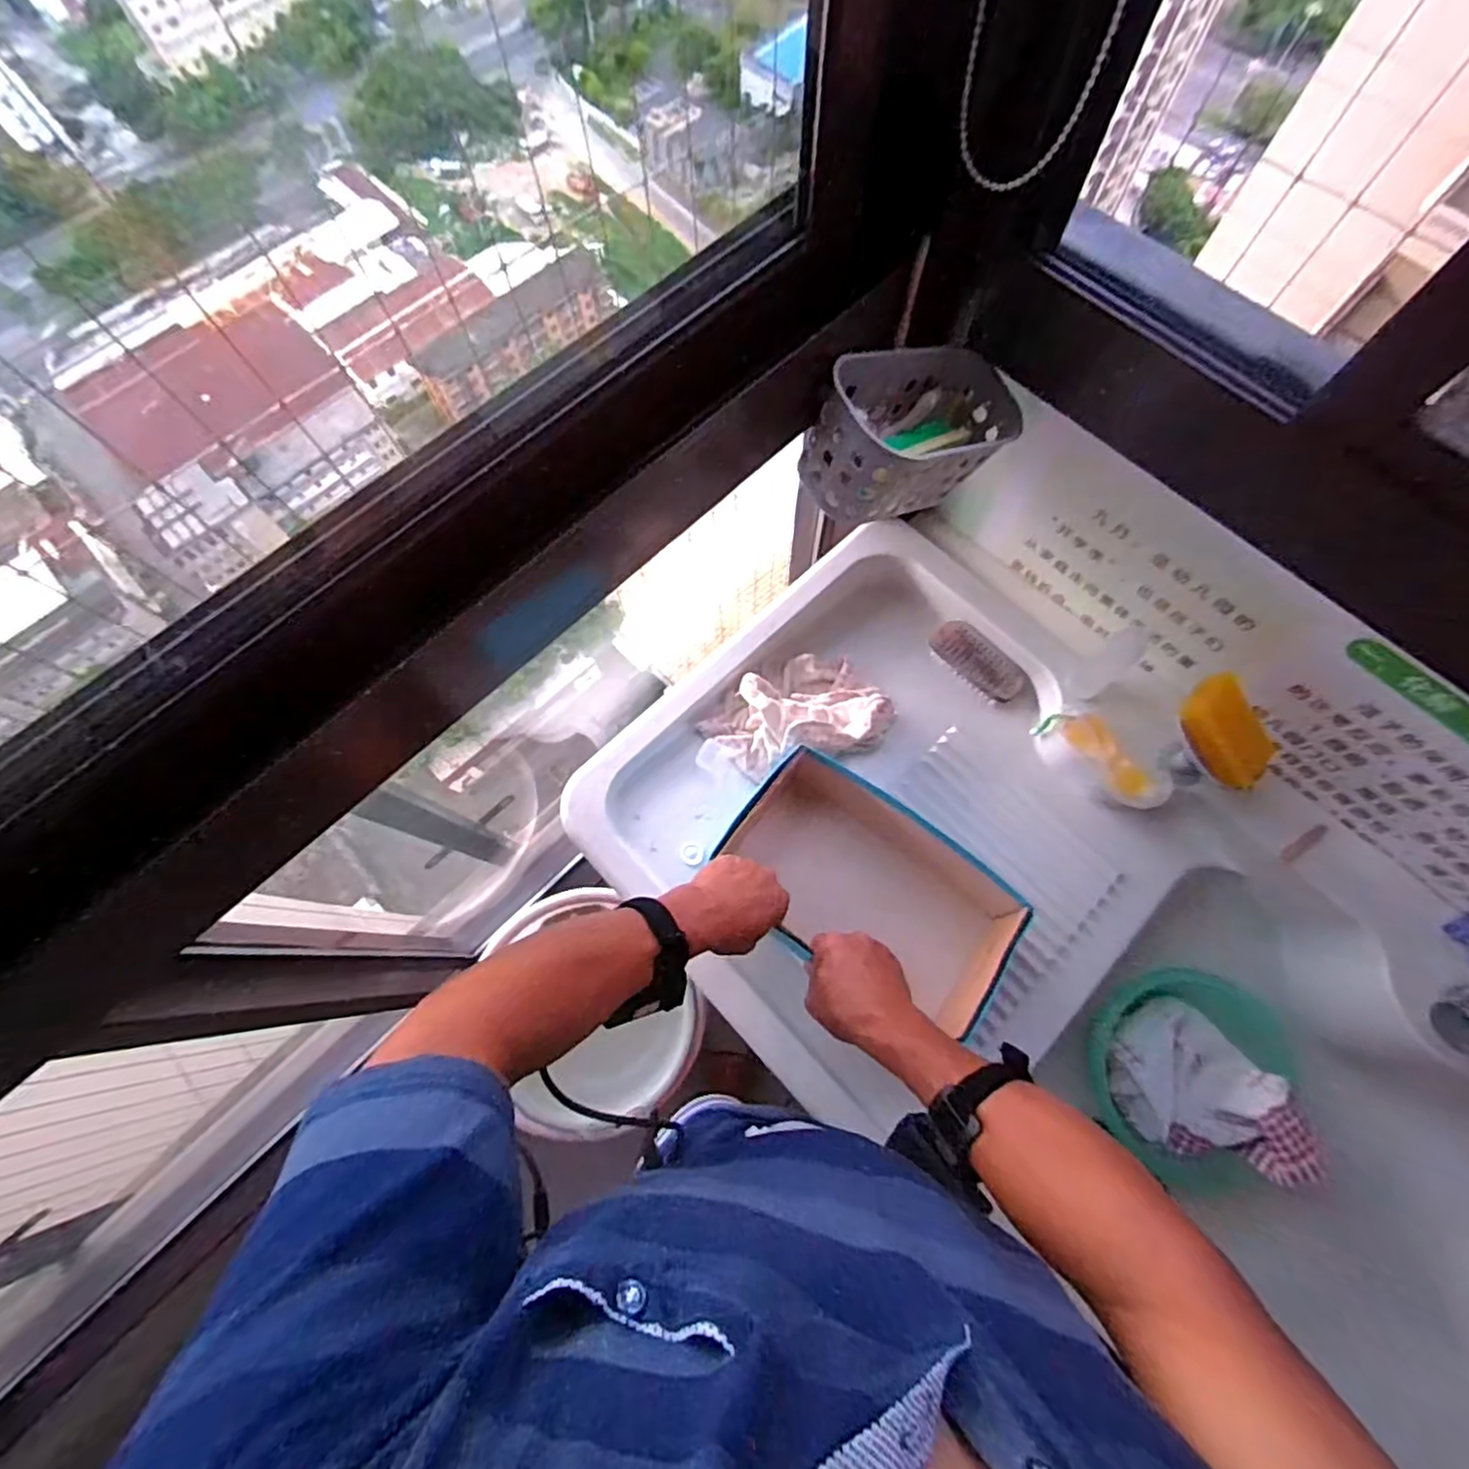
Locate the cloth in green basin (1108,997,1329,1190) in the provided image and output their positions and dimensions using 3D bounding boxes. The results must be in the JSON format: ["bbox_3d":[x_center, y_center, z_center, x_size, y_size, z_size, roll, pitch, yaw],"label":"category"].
[{"bbox_3d":[0.537,0.398,0.747,0.187,0.080,0.159,18,72,7],"label":"cloth in green basin"}]

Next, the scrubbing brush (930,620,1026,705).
[{"bbox_3d":[0.306,-0.093,0.827,0.060,0.023,0.125,-43,75,-12],"label":"scrubbing brush"}]

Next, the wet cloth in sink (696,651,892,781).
[{"bbox_3d":[0.068,-0.030,0.770,0.236,0.063,0.135,-14,71,-4],"label":"wet cloth in sink"}]

